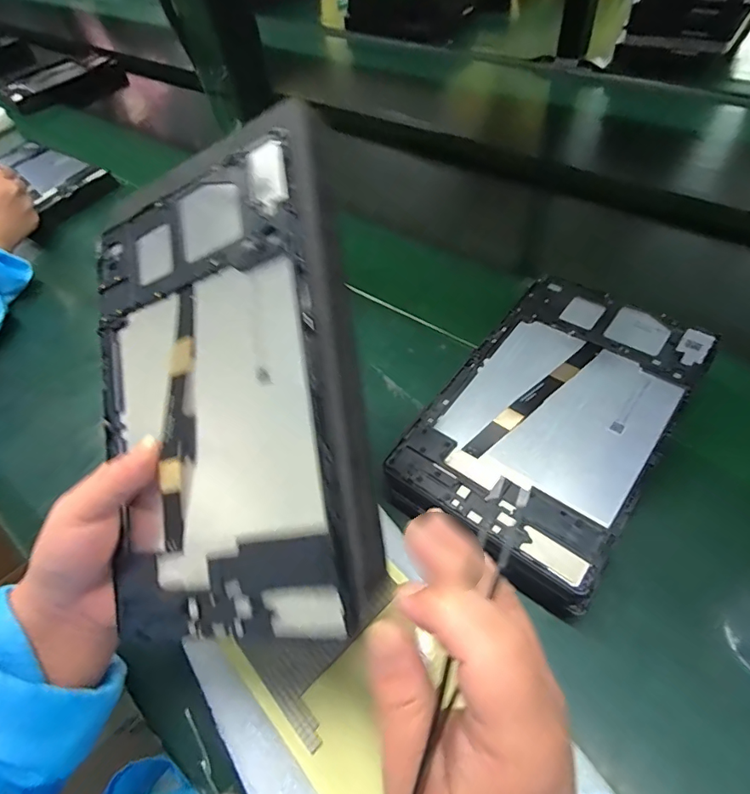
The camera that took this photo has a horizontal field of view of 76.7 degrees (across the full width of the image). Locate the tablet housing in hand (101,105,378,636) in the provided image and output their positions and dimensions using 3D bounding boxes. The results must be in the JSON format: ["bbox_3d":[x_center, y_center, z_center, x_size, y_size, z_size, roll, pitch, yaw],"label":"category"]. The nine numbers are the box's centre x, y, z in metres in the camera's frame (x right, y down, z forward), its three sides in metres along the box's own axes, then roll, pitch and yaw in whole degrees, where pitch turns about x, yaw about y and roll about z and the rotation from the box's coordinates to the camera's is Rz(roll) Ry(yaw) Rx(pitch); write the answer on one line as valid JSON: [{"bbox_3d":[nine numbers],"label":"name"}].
[{"bbox_3d":[-0.083,-0.009,0.246,0.159,0.011,0.247,-16,77,25],"label":"tablet housing in hand"}]

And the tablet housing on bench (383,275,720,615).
[{"bbox_3d":[0.132,0.008,0.353,0.148,0.010,0.244,29,64,26],"label":"tablet housing on bench"}]

